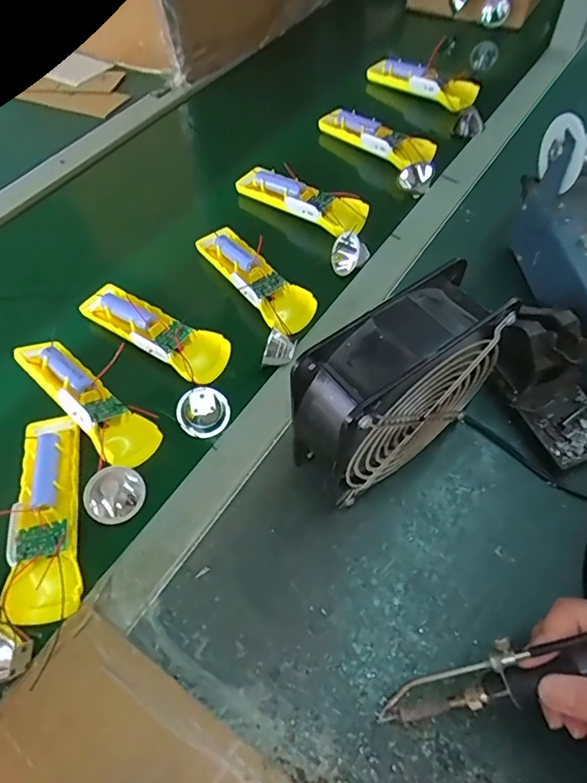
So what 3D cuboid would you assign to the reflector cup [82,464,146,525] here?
[{"bbox_3d":[-0.135,0.084,0.398,0.044,0.030,0.051,-40,64,-22],"label":"reflector cup"}]

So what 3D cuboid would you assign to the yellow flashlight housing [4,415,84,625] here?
[{"bbox_3d":[-0.190,0.091,0.393,0.050,0.030,0.157,-13,57,-7],"label":"yellow flashlight housing"}]

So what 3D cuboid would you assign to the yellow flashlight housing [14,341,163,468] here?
[{"bbox_3d":[-0.178,0.004,0.436,0.151,0.029,0.046,40,62,12],"label":"yellow flashlight housing"}]

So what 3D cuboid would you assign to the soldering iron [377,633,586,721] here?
[{"bbox_3d":[0.143,0.152,0.285,0.204,0.019,0.027,-24,52,16],"label":"soldering iron"}]

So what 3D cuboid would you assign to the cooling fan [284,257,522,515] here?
[{"bbox_3d":[0.070,0.008,0.363,0.149,0.149,0.061,-31,61,-18],"label":"cooling fan"}]

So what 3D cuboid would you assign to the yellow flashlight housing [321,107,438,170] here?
[{"bbox_3d":[0.095,-0.297,0.595,0.038,0.032,0.150,-37,63,-20],"label":"yellow flashlight housing"}]

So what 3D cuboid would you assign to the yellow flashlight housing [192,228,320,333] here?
[{"bbox_3d":[-0.037,-0.114,0.513,0.046,0.033,0.150,-34,62,-19],"label":"yellow flashlight housing"}]

